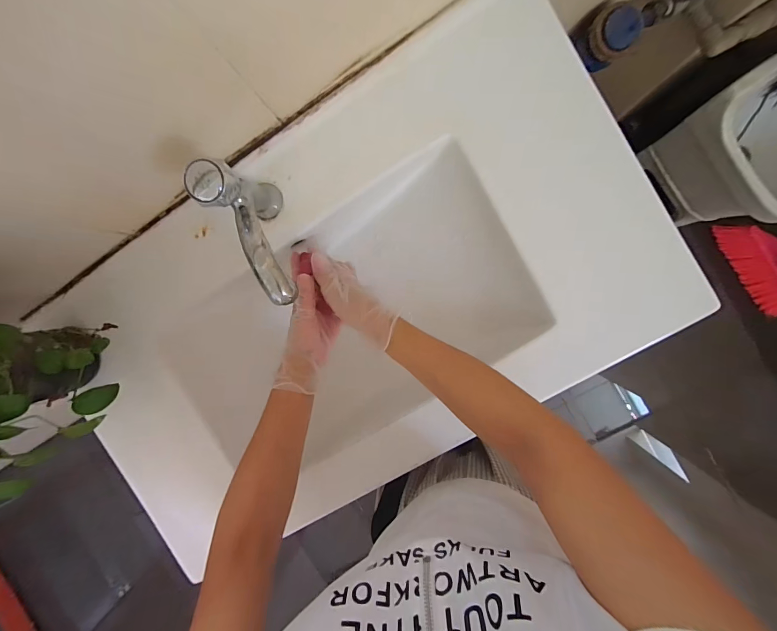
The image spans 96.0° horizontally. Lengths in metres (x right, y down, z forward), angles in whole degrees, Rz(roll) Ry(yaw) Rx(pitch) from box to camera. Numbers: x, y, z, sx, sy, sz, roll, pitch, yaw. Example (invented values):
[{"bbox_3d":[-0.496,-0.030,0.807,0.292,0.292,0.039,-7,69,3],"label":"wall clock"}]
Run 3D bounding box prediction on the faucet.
[{"bbox_3d":[-0.134,-0.087,0.386,0.044,0.135,0.146,-30,92,7],"label":"faucet"}]

